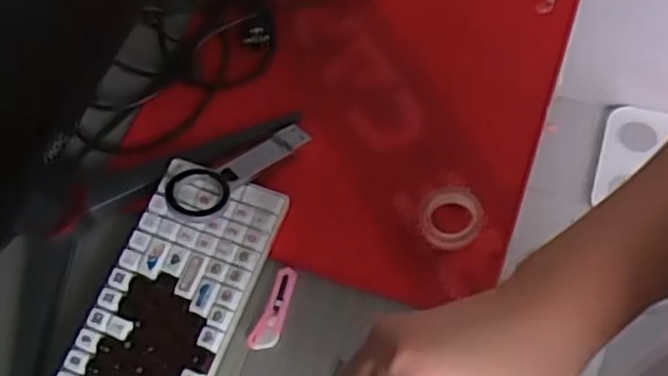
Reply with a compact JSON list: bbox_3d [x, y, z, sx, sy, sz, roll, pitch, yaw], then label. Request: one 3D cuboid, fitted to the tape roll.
[{"bbox_3d":[0.105,0.026,0.633,0.054,0.012,0.060,8,63,13],"label":"tape roll"}]

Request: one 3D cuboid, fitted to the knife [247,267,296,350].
[{"bbox_3d":[-0.051,0.106,0.620,0.023,0.005,0.076,13,65,15],"label":"knife"}]

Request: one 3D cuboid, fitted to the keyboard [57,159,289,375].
[{"bbox_3d":[-0.160,0.139,0.583,0.117,0.026,0.347,16,65,16],"label":"keyboard"}]

